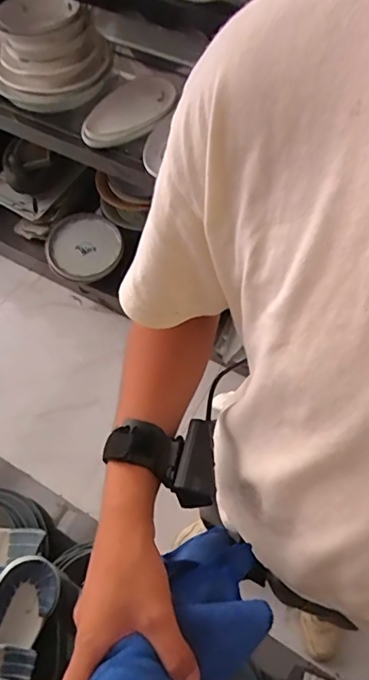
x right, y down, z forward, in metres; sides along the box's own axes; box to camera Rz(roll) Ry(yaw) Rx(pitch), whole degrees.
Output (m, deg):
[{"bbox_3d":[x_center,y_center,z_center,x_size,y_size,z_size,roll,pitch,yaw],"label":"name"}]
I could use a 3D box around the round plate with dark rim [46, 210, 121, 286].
[{"bbox_3d":[-0.330,-0.307,1.550,0.234,0.044,0.256,-22,61,-17],"label":"round plate with dark rim"}]

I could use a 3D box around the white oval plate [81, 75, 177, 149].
[{"bbox_3d":[-0.132,-0.580,1.204,0.157,0.035,0.302,38,69,20],"label":"white oval plate"}]

